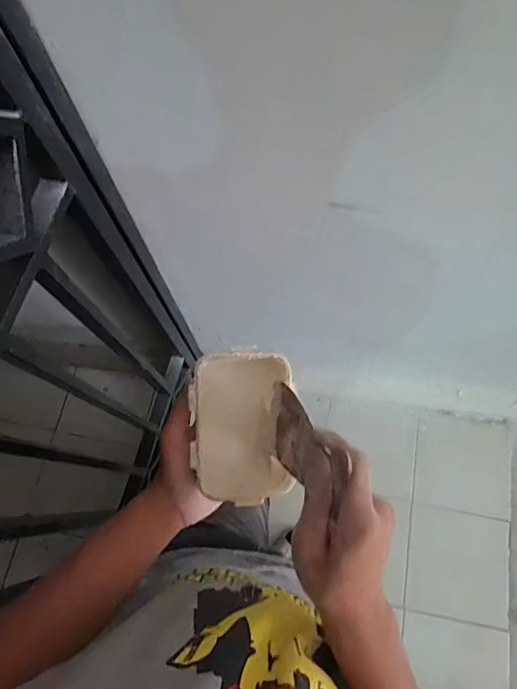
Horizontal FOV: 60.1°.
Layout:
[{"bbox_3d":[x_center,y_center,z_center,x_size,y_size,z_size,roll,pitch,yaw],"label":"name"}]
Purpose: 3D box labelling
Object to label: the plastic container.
[{"bbox_3d":[-0.016,0.079,0.437,0.094,0.054,0.141,2,75,2],"label":"plastic container"}]

